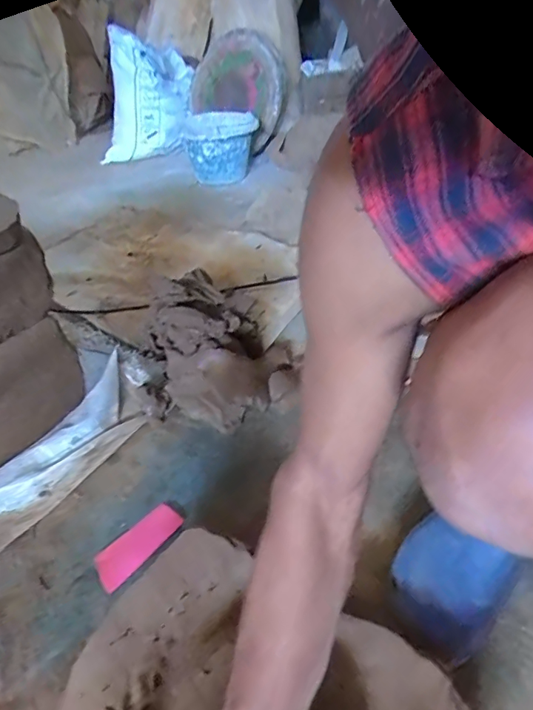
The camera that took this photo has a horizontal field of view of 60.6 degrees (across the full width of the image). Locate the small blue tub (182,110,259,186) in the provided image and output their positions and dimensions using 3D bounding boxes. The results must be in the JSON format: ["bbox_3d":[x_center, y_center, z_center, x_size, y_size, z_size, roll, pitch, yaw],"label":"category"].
[{"bbox_3d":[-0.141,-0.681,1.467,0.223,0.159,0.326,-6,39,-2],"label":"small blue tub"}]

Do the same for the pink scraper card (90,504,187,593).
[{"bbox_3d":[-0.157,0.231,0.561,0.110,0.004,0.049,-36,54,-28],"label":"pink scraper card"}]

